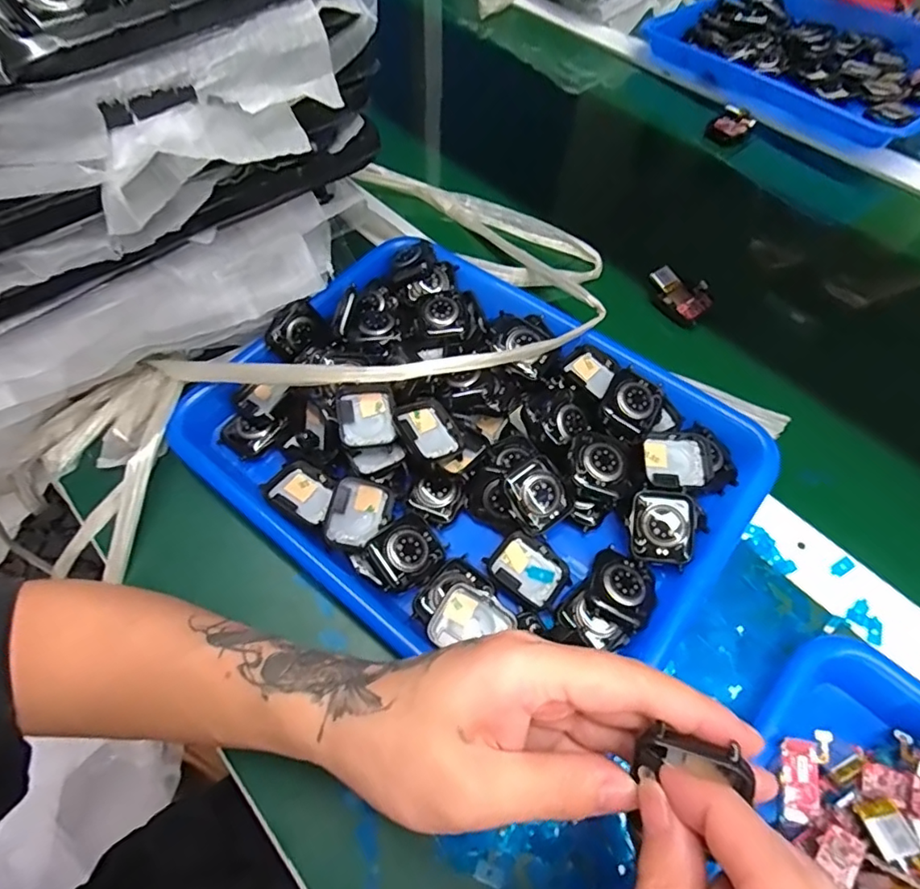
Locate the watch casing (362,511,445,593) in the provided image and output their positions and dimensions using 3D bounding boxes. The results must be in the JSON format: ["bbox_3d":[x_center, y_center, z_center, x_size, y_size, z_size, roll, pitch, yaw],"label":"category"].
[{"bbox_3d":[-0.032,0.064,0.321,0.042,0.013,0.036,-37,85,-23],"label":"watch casing"}]

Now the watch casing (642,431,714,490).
[{"bbox_3d":[0.136,0.010,0.336,0.046,0.007,0.036,-7,60,-4],"label":"watch casing"}]

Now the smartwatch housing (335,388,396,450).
[{"bbox_3d":[-0.059,-0.014,0.349,0.034,0.022,0.038,-11,60,-6],"label":"smartwatch housing"}]

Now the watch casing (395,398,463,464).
[{"bbox_3d":[-0.018,-0.009,0.343,0.035,0.011,0.043,-19,62,-36],"label":"watch casing"}]

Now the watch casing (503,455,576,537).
[{"bbox_3d":[0.048,0.031,0.325,0.037,0.011,0.040,-36,94,-14],"label":"watch casing"}]

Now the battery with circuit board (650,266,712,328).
[{"bbox_3d":[0.181,-0.123,0.447,0.031,0.021,0.051,-34,65,-18],"label":"battery with circuit board"}]

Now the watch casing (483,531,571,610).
[{"bbox_3d":[0.041,0.077,0.325,0.043,0.018,0.035,37,67,20],"label":"watch casing"}]

